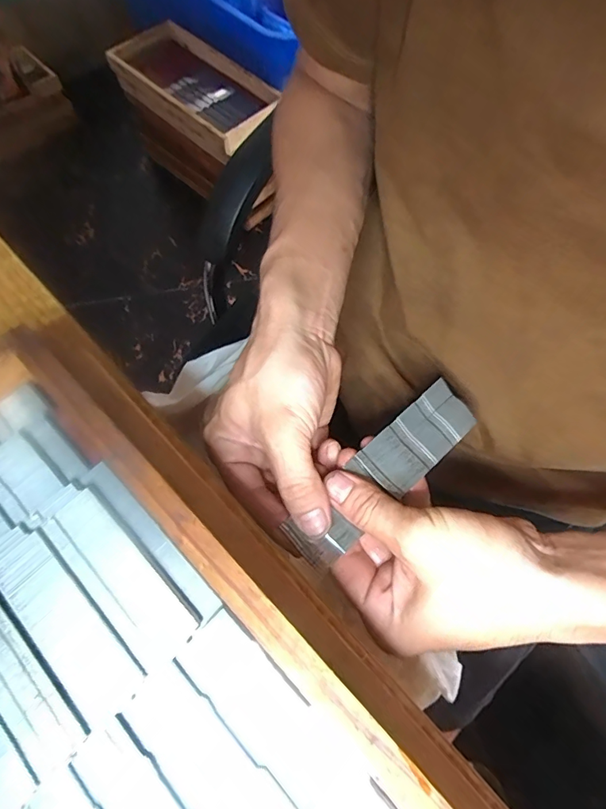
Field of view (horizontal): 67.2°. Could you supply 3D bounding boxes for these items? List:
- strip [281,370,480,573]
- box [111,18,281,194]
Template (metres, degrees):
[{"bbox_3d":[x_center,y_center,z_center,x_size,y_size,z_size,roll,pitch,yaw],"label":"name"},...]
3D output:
[{"bbox_3d":[0.049,0.039,0.273,0.137,0.008,0.036,-40,82,-17],"label":"strip"},{"bbox_3d":[-0.276,-0.741,1.178,0.492,0.195,0.243,42,72,17],"label":"box"}]

